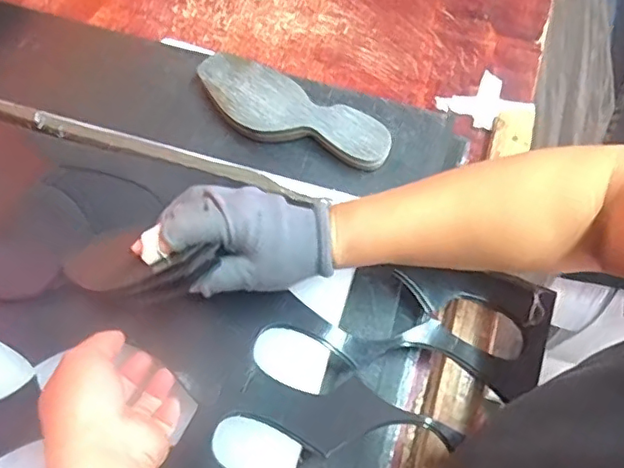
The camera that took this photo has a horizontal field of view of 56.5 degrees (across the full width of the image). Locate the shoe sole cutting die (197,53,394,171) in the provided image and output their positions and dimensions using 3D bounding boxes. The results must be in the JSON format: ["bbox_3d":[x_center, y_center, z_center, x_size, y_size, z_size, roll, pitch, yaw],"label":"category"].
[{"bbox_3d":[-0.020,-0.106,0.537,0.187,0.032,0.063,29,66,14],"label":"shoe sole cutting die"}]

